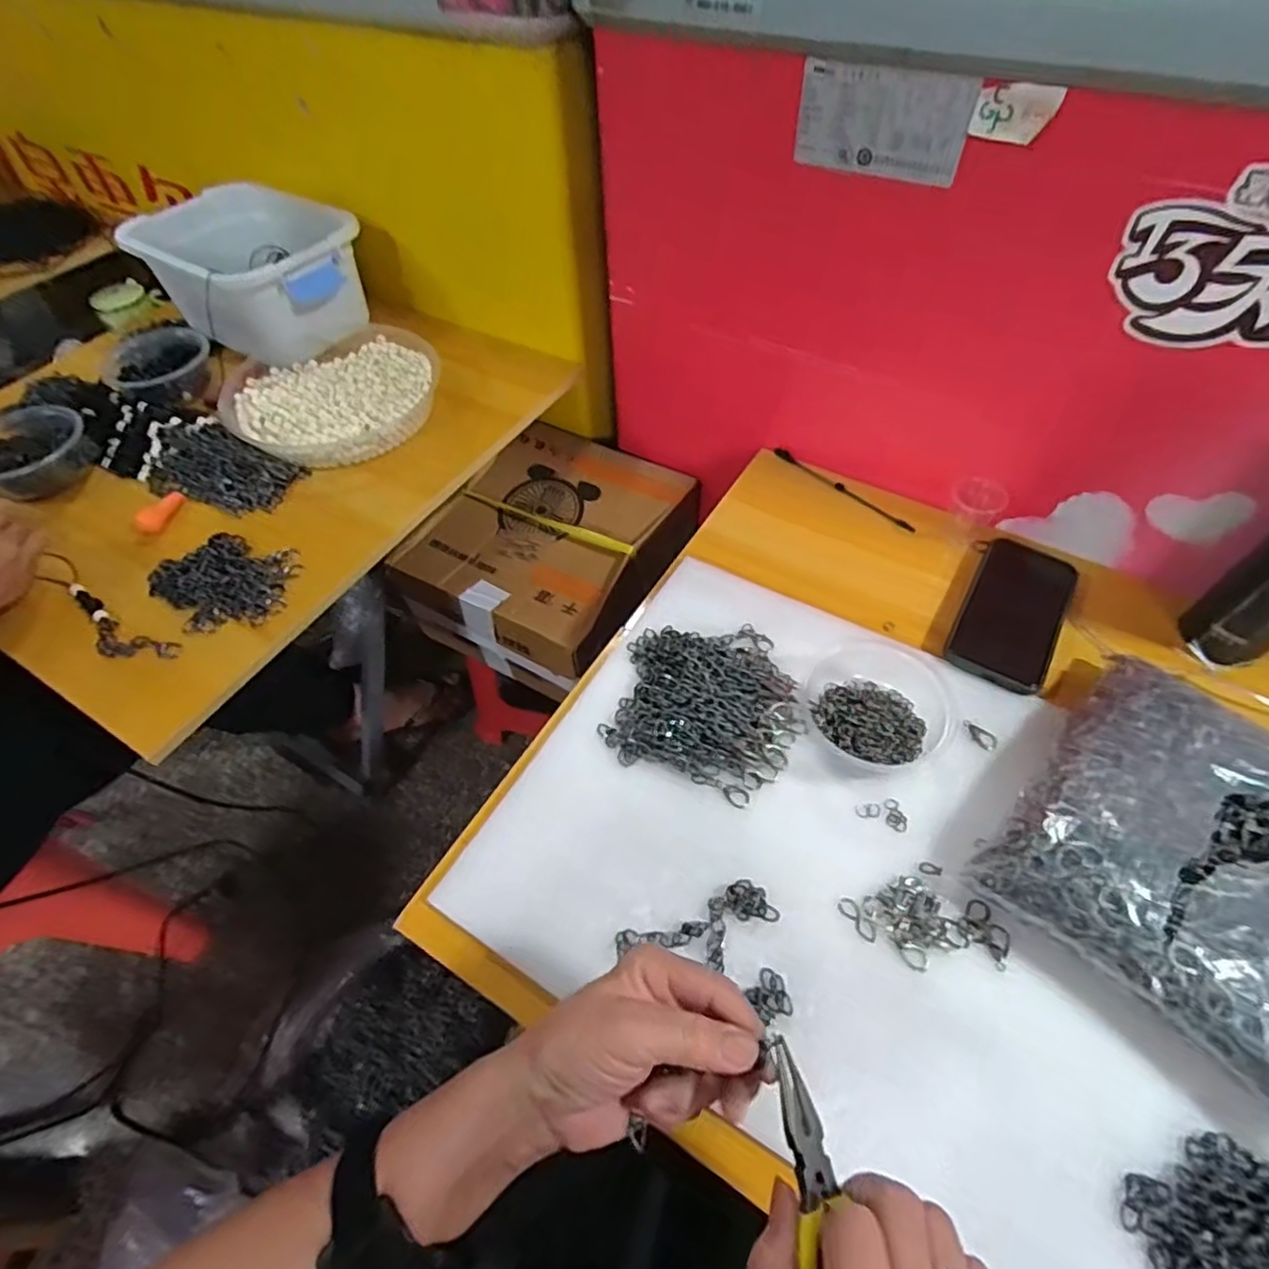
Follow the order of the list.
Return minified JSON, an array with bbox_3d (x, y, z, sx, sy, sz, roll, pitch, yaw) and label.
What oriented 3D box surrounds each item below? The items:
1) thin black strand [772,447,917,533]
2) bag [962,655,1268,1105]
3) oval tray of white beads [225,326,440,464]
[{"bbox_3d":[0.230,-0.162,0.723,0.014,0.010,0.184,-37,61,-22],"label":"thin black strand"},{"bbox_3d":[0.390,0.148,0.433,0.221,0.056,0.241,38,64,25],"label":"bag"},{"bbox_3d":[-0.362,-0.300,0.767,0.234,0.033,0.275,-29,59,-17],"label":"oval tray of white beads"}]

